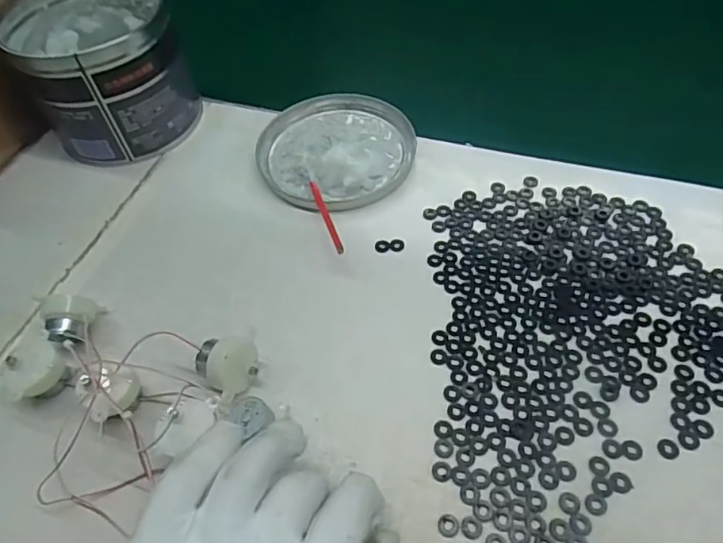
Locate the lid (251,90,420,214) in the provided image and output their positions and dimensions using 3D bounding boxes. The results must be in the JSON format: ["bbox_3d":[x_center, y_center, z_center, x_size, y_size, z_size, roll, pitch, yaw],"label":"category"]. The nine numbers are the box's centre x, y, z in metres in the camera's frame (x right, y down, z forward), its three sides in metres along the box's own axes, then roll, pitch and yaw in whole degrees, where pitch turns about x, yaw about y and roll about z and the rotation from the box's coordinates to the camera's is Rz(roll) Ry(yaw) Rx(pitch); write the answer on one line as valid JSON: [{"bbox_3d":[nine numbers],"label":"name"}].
[{"bbox_3d":[-0.023,-0.109,0.443,0.127,0.019,0.135,-3,53,3],"label":"lid"}]

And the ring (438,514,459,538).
[{"bbox_3d":[0.045,0.129,0.268,0.010,0.004,0.011,-3,53,3],"label":"ring"}]

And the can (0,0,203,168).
[{"bbox_3d":[-0.220,-0.173,0.454,0.119,0.107,0.133,-36,58,-20],"label":"can"}]

